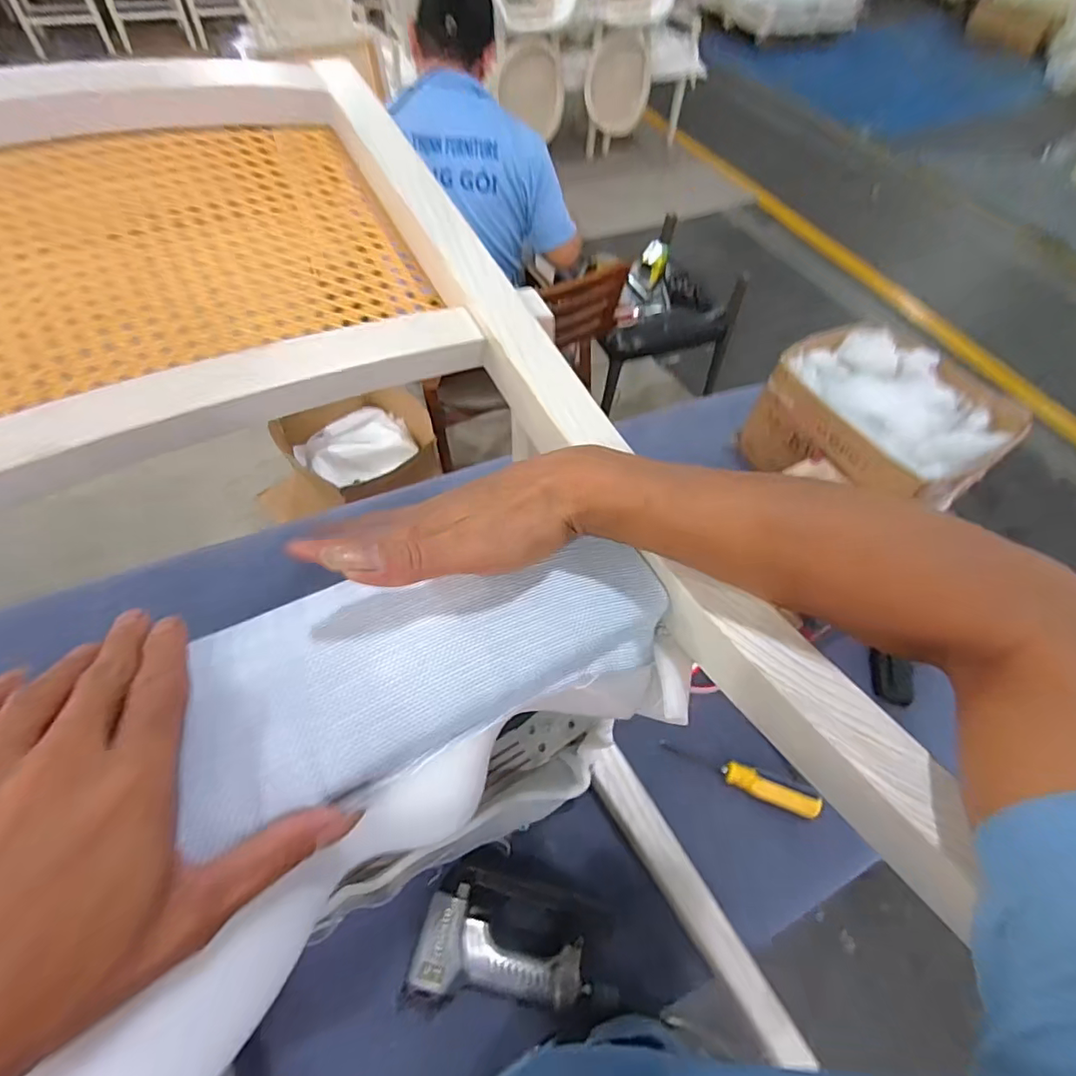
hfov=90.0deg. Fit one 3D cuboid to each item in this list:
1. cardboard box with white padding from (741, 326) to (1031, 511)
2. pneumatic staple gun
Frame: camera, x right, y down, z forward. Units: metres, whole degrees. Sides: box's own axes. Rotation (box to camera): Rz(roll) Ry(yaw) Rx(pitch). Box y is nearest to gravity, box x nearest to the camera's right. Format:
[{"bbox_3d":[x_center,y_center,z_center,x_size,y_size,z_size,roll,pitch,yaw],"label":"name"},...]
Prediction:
[{"bbox_3d":[0.530,-0.171,0.874,0.252,0.169,0.321,-31,64,-23],"label":"cardboard box with white padding"},{"bbox_3d":[-0.030,0.427,0.574,0.195,0.052,0.114,8,56,0],"label":"pneumatic staple gun"}]

